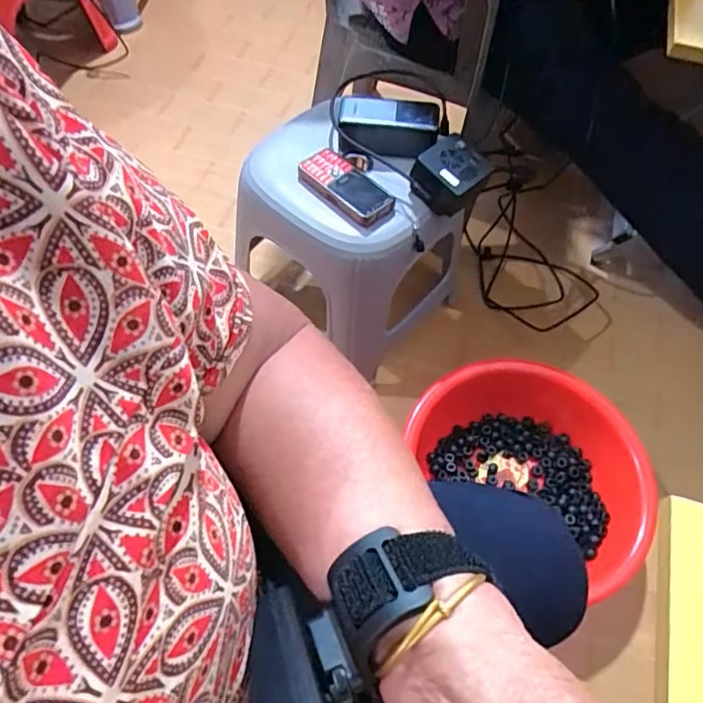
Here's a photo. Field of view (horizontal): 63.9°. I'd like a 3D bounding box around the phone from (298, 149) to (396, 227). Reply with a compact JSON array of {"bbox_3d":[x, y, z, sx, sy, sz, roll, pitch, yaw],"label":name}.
[{"bbox_3d":[-0.007,-0.213,0.718,0.133,0.022,0.058,41,66,19],"label":"phone"}]

